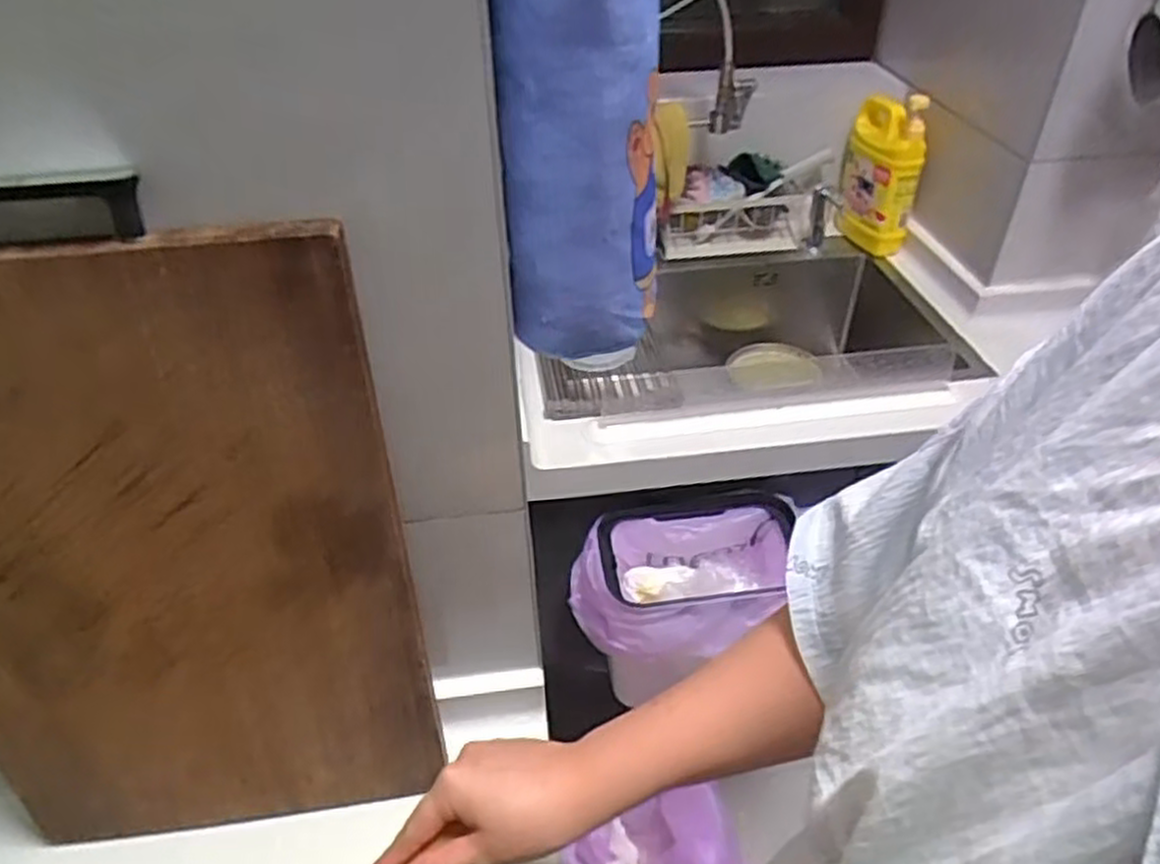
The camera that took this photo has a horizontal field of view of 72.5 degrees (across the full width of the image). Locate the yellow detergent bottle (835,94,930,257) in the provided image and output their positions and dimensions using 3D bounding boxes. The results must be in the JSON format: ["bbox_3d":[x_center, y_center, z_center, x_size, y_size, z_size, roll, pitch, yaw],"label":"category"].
[{"bbox_3d":[0.481,-0.415,1.271,0.108,0.222,0.115,6,39,9],"label":"yellow detergent bottle"}]

